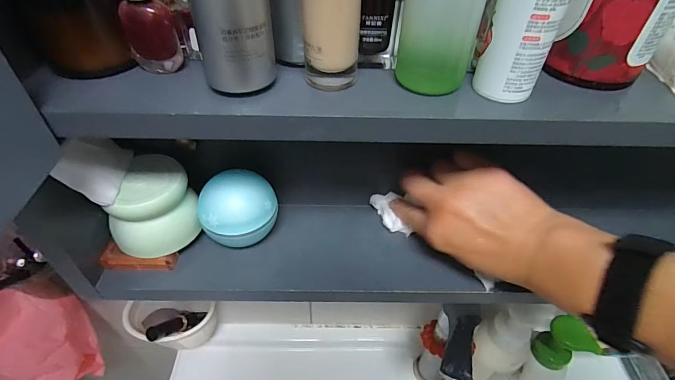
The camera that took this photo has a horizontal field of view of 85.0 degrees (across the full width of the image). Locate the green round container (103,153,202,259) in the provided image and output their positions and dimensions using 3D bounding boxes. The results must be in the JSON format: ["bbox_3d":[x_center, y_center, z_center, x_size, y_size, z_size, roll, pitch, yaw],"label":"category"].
[{"bbox_3d":[-0.160,0.014,0.317,0.071,0.060,0.065,-27,52,-28],"label":"green round container"}]

